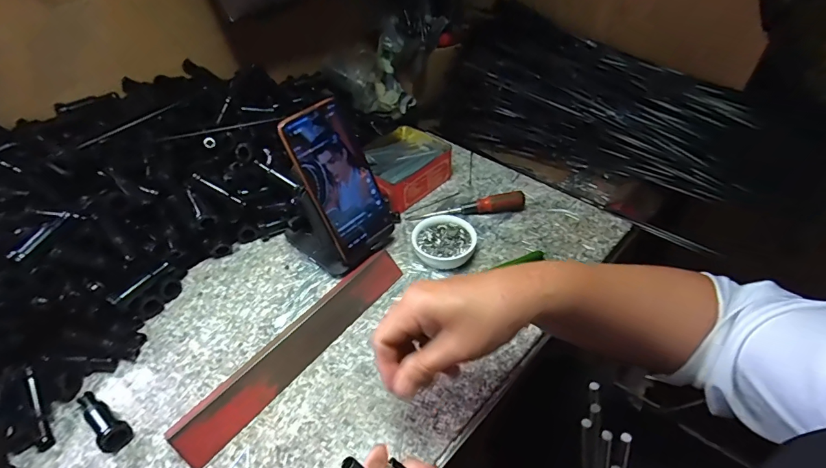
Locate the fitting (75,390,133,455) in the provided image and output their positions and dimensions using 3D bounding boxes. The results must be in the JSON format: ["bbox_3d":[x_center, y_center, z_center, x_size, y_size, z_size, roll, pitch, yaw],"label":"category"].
[{"bbox_3d":[-0.268,0.159,0.363,0.066,0.019,0.023,22,49,24],"label":"fitting"}]

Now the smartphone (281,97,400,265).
[{"bbox_3d":[-0.075,-0.055,0.454,0.011,0.163,0.076,6,39,46],"label":"smartphone"}]

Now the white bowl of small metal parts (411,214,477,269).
[{"bbox_3d":[0.036,0.011,0.492,0.070,0.031,0.061,9,45,13],"label":"white bowl of small metal parts"}]

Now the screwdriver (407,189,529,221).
[{"bbox_3d":[0.069,-0.034,0.542,0.145,0.027,0.017,-6,44,-3],"label":"screwdriver"}]

